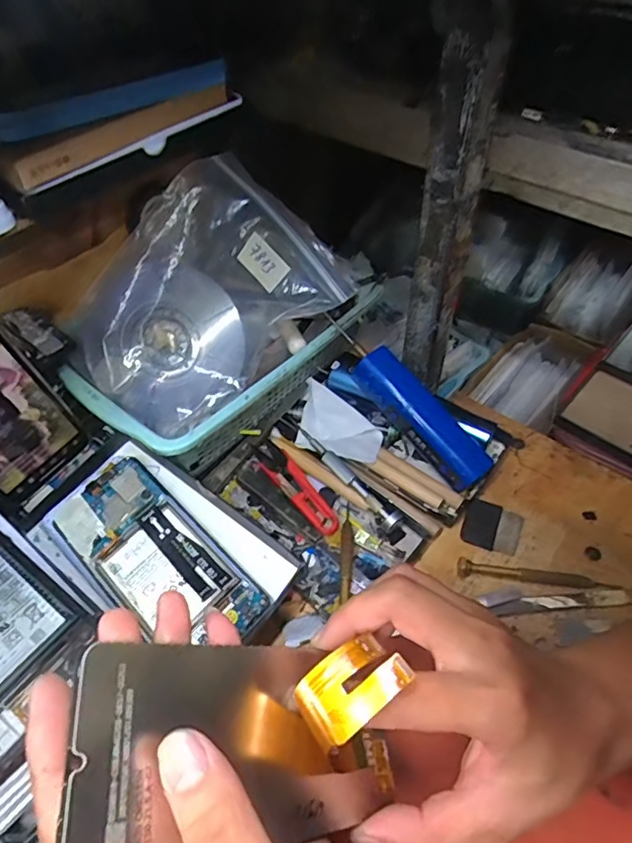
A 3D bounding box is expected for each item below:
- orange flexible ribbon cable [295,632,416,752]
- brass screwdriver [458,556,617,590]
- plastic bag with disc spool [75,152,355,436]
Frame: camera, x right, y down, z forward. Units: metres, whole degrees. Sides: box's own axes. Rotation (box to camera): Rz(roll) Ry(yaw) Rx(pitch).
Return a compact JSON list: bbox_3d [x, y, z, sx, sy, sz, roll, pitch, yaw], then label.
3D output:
[{"bbox_3d":[0.015,0.111,0.224,0.043,0.018,0.030,-29,58,-25],"label":"orange flexible ribbon cable"},{"bbox_3d":[0.160,0.113,0.390,0.110,0.011,0.015,5,51,6],"label":"brass screwdriver"},{"bbox_3d":[-0.092,-0.094,0.409,0.198,0.024,0.143,-38,93,12],"label":"plastic bag with disc spool"}]

